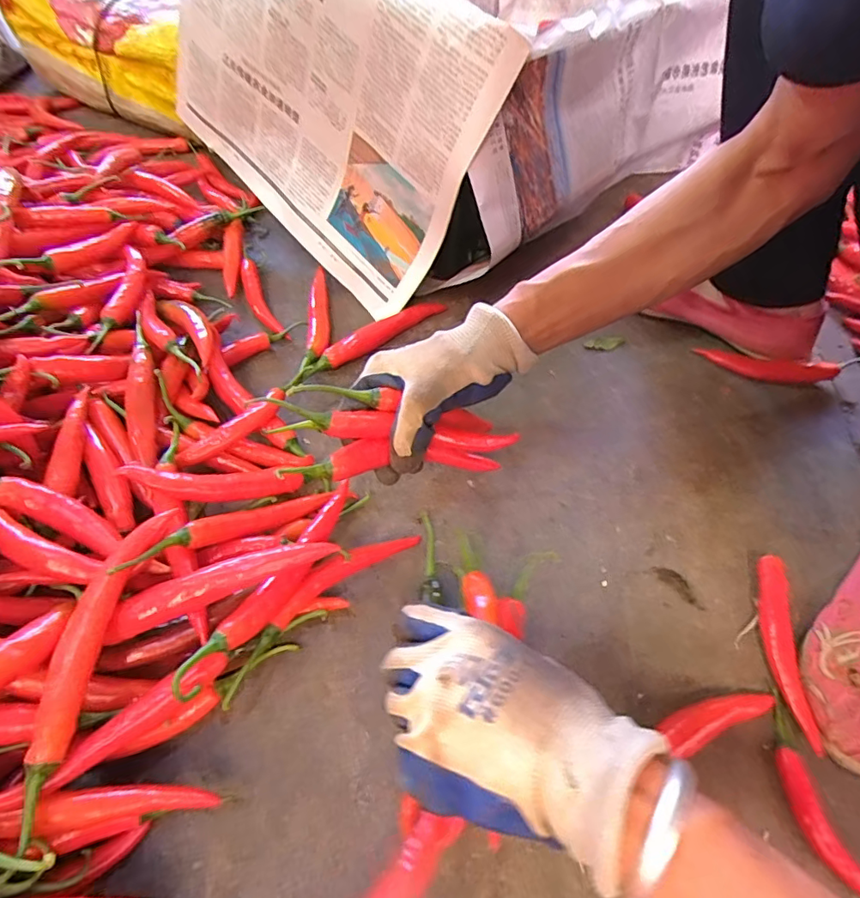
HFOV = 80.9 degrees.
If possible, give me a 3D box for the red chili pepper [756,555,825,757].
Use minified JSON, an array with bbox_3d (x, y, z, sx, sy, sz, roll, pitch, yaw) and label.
[{"bbox_3d":[0.241,0.134,0.344,0.017,0.021,0.121,8,56,3],"label":"red chili pepper"}]

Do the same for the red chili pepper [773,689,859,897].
[{"bbox_3d":[0.233,0.211,0.296,0.042,0.016,0.115,-19,59,-14],"label":"red chili pepper"}]

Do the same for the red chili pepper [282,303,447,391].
[{"bbox_3d":[-0.063,-0.106,0.493,0.183,0.024,0.020,-35,64,-23],"label":"red chili pepper"}]

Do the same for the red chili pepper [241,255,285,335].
[{"bbox_3d":[-0.178,-0.157,0.527,0.021,0.020,0.118,-22,60,-16],"label":"red chili pepper"}]

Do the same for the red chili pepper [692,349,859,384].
[{"bbox_3d":[0.344,-0.081,0.486,0.151,0.019,0.035,6,56,2],"label":"red chili pepper"}]

